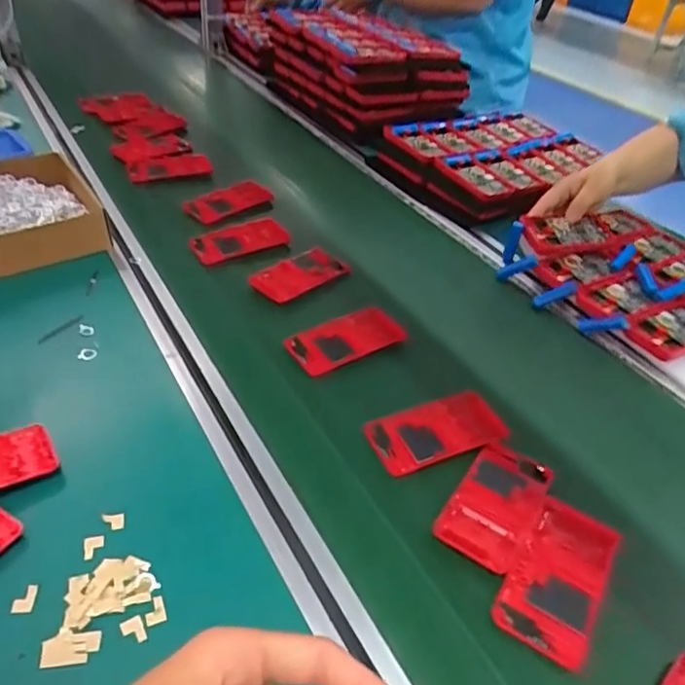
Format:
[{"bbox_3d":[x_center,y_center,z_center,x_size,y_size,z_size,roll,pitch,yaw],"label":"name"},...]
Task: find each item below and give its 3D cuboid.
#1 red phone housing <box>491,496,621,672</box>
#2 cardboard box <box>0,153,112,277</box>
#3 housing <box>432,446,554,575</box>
[{"bbox_3d":[0.162,0.170,0.438,0.062,0.005,0.123,26,43,21],"label":"red phone housing"},{"bbox_3d":[-0.413,-0.158,0.727,0.207,0.058,0.201,-21,47,-29],"label":"cardboard box"},{"bbox_3d":[0.127,0.129,0.483,0.066,0.005,0.118,27,44,22],"label":"housing"}]

